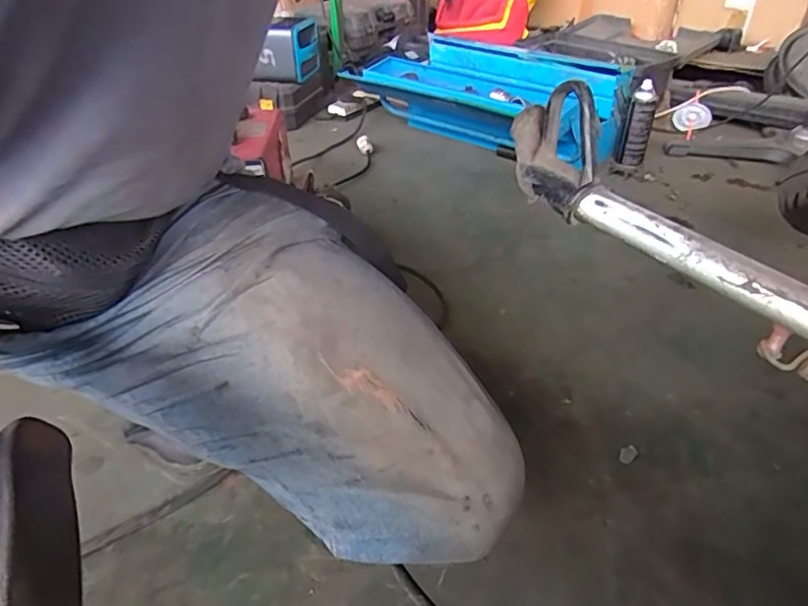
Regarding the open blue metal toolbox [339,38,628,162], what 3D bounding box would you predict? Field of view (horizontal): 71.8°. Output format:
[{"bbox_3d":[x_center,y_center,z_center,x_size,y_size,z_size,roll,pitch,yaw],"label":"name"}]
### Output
[{"bbox_3d":[0.192,-0.500,1.379,0.562,0.181,0.342,26,43,32],"label":"open blue metal toolbox"}]

